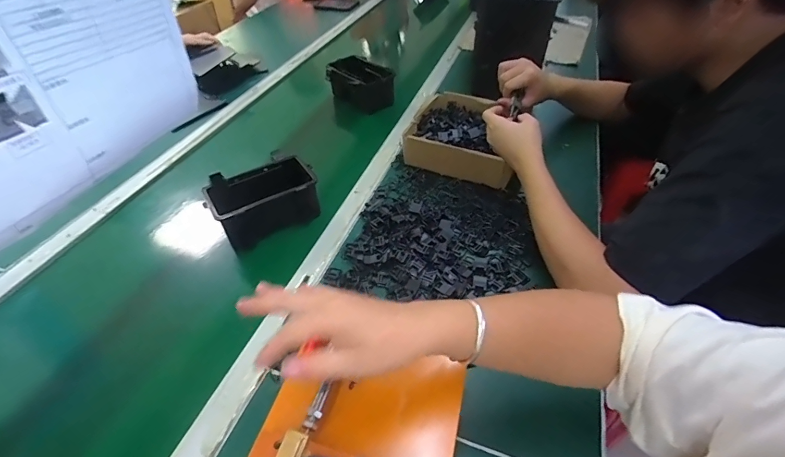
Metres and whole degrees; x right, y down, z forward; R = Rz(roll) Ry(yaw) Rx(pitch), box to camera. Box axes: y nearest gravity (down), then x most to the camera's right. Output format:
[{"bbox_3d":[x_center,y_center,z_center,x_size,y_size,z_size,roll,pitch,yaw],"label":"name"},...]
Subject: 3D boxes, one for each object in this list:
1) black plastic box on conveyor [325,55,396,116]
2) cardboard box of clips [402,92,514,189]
[{"bbox_3d":[-0.082,-0.347,0.976,0.111,0.093,0.165,-28,51,-24],"label":"black plastic box on conveyor"},{"bbox_3d":[0.152,-0.194,0.823,0.229,0.066,0.220,18,48,18],"label":"cardboard box of clips"}]

